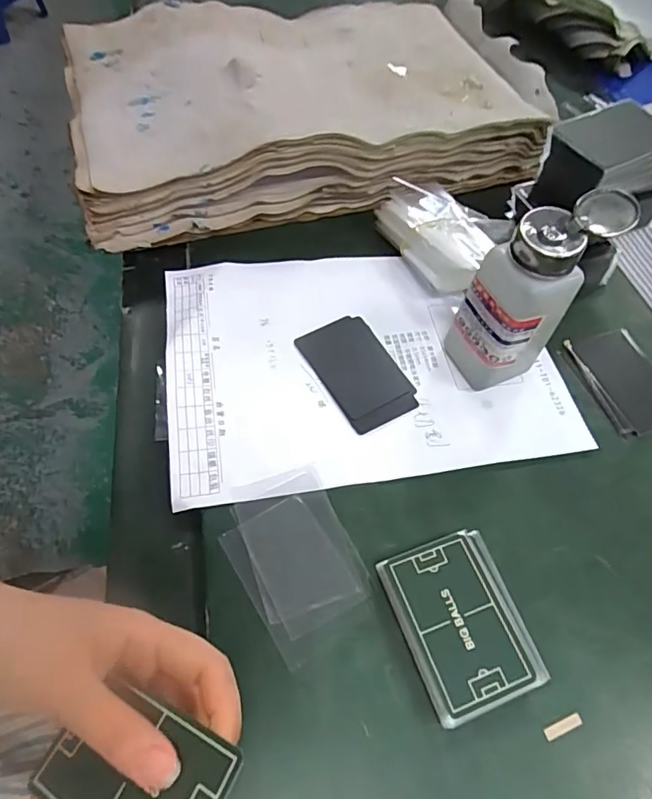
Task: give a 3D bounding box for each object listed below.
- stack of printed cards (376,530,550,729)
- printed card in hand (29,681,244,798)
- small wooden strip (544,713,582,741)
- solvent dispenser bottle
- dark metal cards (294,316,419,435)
[{"bbox_3d":[0.076,0.126,0.295,0.067,0.017,0.088,-16,60,-13],"label":"stack of printed cards"},{"bbox_3d":[-0.079,0.154,0.213,0.081,0.004,0.052,14,58,27],"label":"printed card in hand"},{"bbox_3d":[0.128,0.175,0.277,0.023,0.004,0.006,-16,60,-13],"label":"small wooden strip"},{"bbox_3d":[0.134,-0.071,0.353,0.072,0.138,0.057,-32,65,-22],"label":"solvent dispenser bottle"},{"bbox_3d":[0.025,-0.022,0.395,0.060,0.004,0.096,-25,62,-18],"label":"dark metal cards"}]

